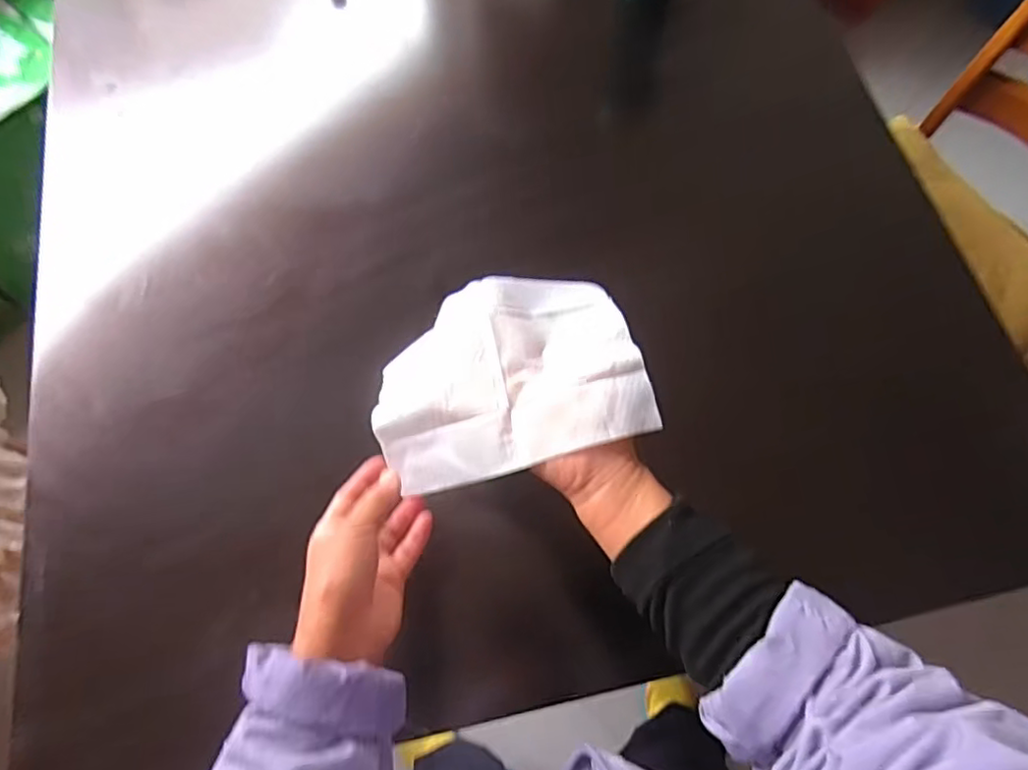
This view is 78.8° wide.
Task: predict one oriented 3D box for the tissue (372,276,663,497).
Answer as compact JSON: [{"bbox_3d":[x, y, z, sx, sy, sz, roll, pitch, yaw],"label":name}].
[{"bbox_3d":[-0.008,-0.010,0.443,0.181,0.046,0.144,-12,69,-5],"label":"tissue"}]

